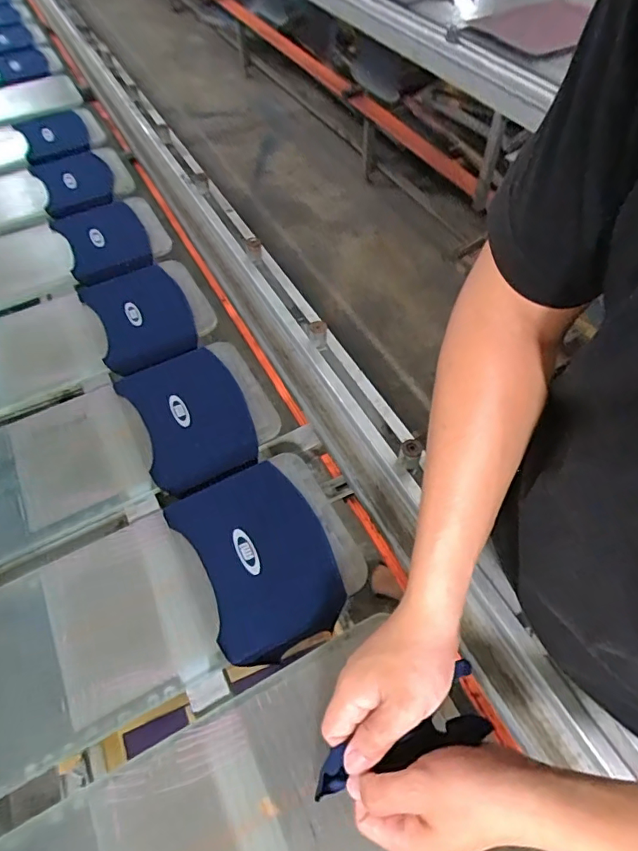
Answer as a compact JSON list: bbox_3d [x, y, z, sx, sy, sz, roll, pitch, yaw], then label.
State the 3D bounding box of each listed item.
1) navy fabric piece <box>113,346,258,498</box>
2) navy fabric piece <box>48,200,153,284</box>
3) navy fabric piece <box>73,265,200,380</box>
[{"bbox_3d":[-0.182,-0.017,0.699,0.148,0.029,0.206,-26,59,-14],"label":"navy fabric piece"},{"bbox_3d":[-0.396,-0.344,0.914,0.145,0.014,0.230,-26,59,-14],"label":"navy fabric piece"},{"bbox_3d":[-0.287,-0.178,0.799,0.147,0.018,0.212,-25,58,-13],"label":"navy fabric piece"}]

